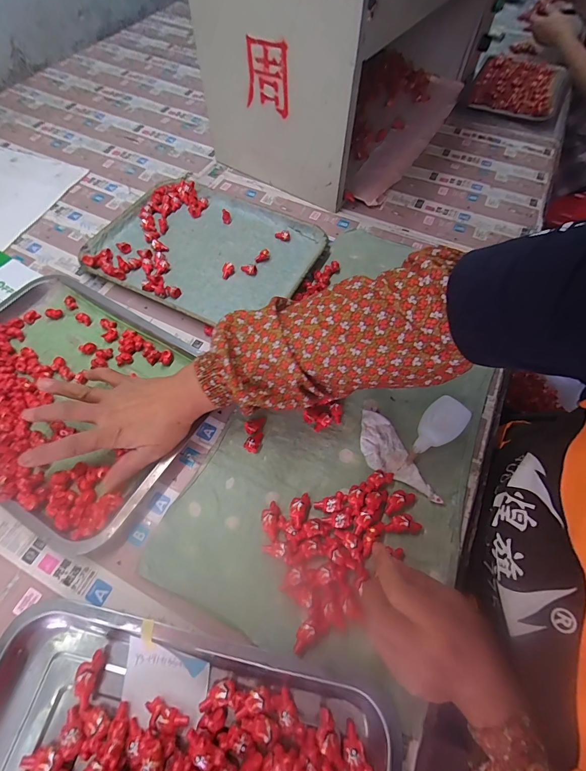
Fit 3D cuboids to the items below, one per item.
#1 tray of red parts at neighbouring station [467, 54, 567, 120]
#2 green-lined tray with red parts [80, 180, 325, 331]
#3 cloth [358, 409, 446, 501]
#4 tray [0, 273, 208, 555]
[{"bbox_3d":[0.508,-0.677,0.785,0.181,0.035,0.232,26,64,12],"label":"tray of red parts at neighbouring station"},{"bbox_3d":[-0.135,-0.223,0.563,0.326,0.018,0.260,25,64,12],"label":"green-lined tray with red parts"},{"bbox_3d":[0.114,0.085,0.409,0.049,0.010,0.123,-21,64,-12],"label":"cloth"},{"bbox_3d":[-0.291,0.000,0.439,0.365,0.027,0.259,29,65,13],"label":"tray"}]

